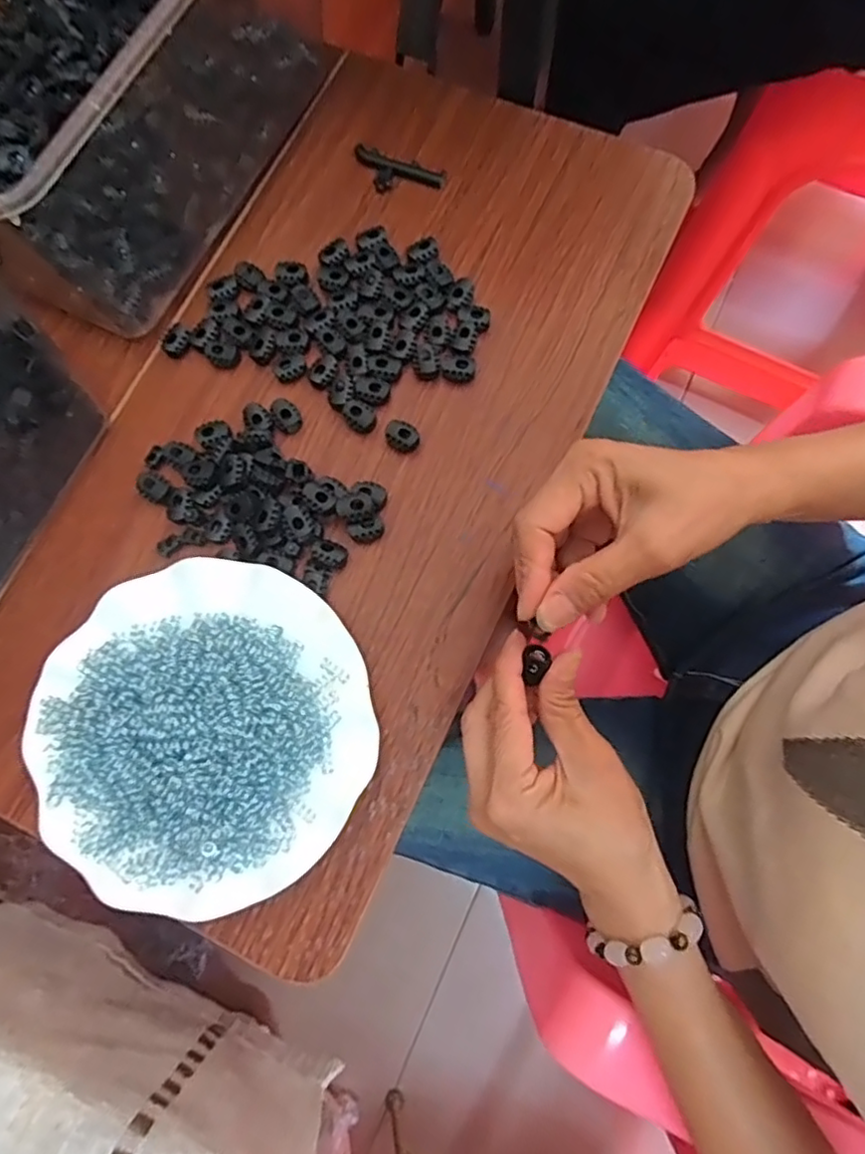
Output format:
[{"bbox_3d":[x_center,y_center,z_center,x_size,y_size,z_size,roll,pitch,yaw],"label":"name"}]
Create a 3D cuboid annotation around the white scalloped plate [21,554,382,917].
[{"bbox_3d":[-0.125,0.082,0.340,0.179,0.032,0.178,0,76,2],"label":"white scalloped plate"}]

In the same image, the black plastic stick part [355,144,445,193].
[{"bbox_3d":[-0.027,-0.292,0.441,0.070,0.008,0.029,21,78,7],"label":"black plastic stick part"}]

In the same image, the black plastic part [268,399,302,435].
[{"bbox_3d":[-0.097,-0.106,0.399,0.017,0.008,0.023,-35,78,-6],"label":"black plastic part"}]

